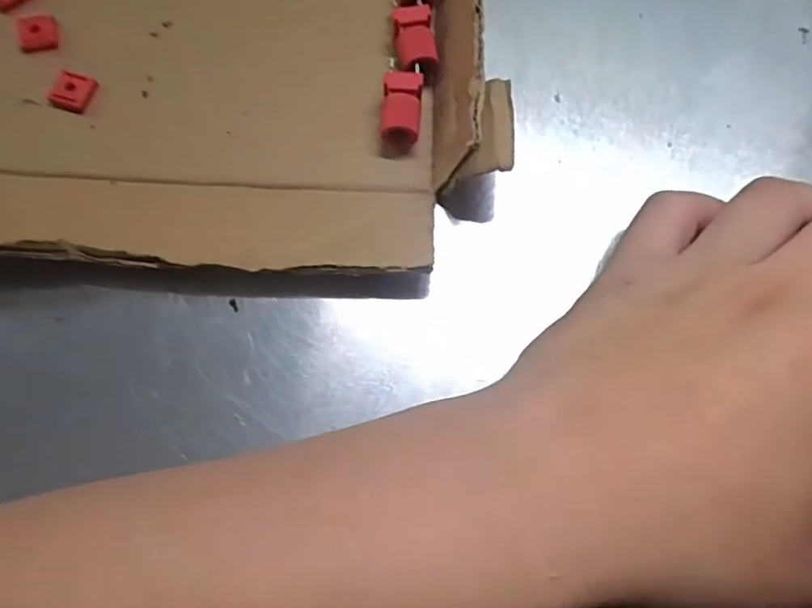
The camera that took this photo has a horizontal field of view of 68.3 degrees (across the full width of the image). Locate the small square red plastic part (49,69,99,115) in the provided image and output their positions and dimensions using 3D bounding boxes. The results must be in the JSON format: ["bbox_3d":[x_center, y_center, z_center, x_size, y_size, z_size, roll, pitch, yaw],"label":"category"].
[{"bbox_3d":[-0.120,-0.077,0.216,0.013,0.005,0.016,25,59,-15],"label":"small square red plastic part"}]

